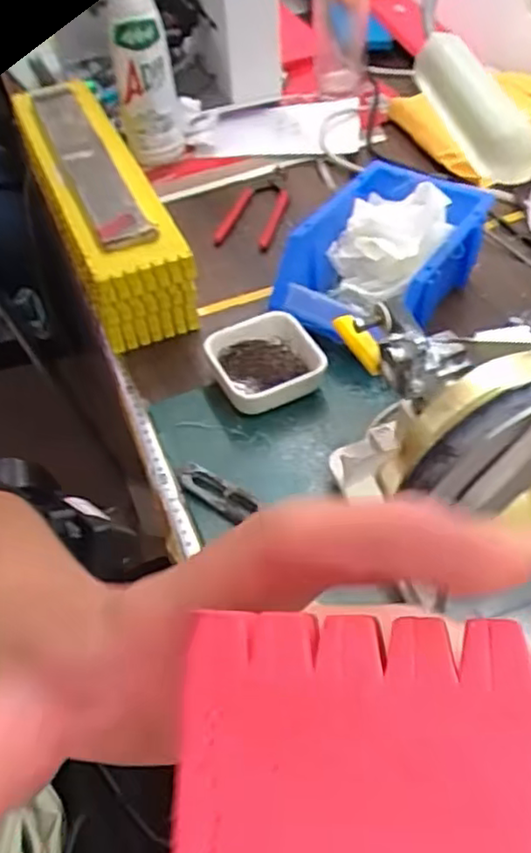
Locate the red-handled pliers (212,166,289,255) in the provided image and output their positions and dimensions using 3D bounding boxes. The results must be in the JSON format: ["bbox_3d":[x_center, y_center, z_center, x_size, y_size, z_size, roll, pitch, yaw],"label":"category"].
[{"bbox_3d":[-0.007,-0.240,0.727,0.063,0.018,0.142,9,52,12],"label":"red-handled pliers"}]

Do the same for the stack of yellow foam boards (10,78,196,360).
[{"bbox_3d":[-0.153,-0.203,0.648,0.083,0.104,0.288,-21,52,-12],"label":"stack of yellow foam boards"}]

